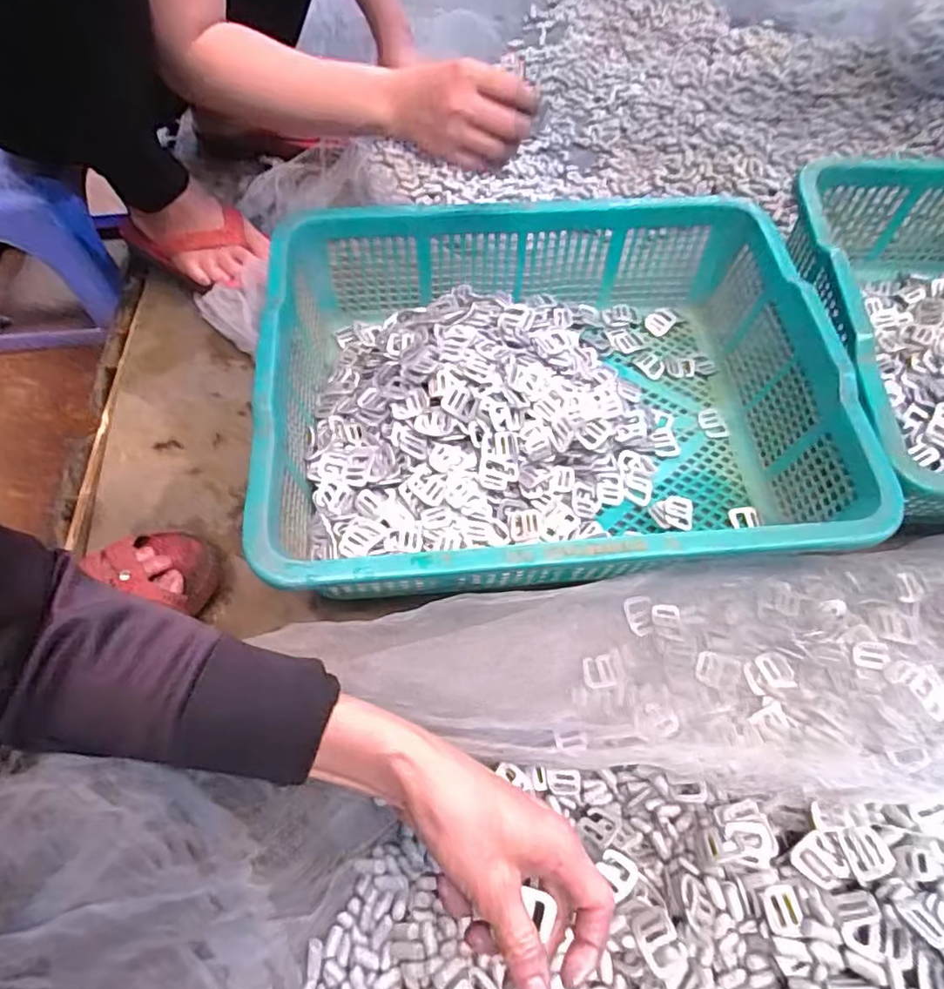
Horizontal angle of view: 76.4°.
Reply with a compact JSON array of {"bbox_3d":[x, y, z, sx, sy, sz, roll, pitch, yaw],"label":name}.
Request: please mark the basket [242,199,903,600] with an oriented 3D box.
[{"bbox_3d":[0.070,-0.094,0.534,0.468,0.117,0.370,-5,61,-3],"label":"basket"}]

